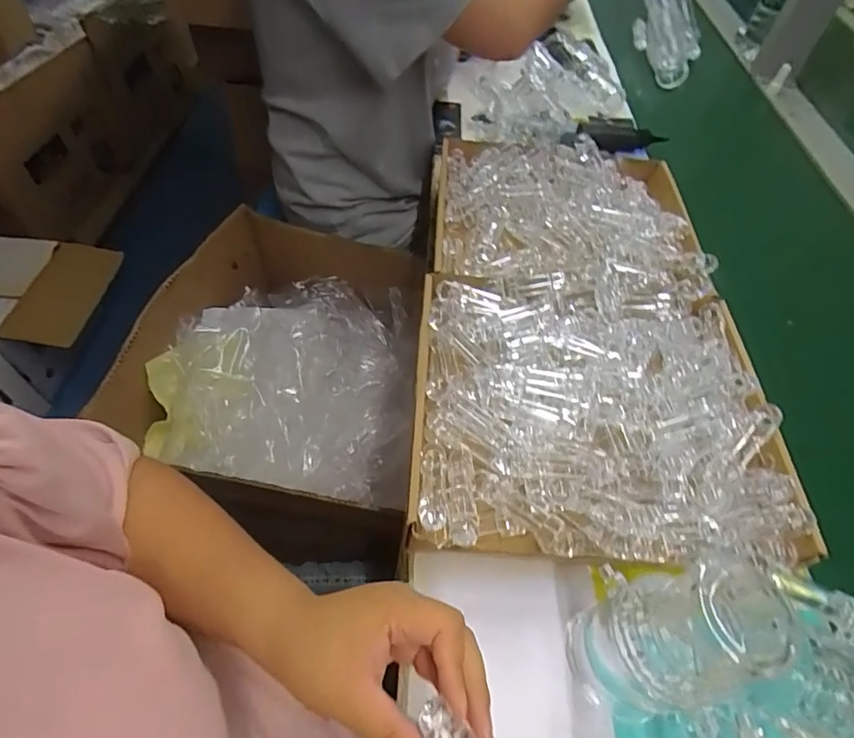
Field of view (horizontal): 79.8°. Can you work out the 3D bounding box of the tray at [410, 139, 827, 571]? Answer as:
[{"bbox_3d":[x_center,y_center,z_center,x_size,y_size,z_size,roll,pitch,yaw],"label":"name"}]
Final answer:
[{"bbox_3d":[0.156,-0.074,0.538,0.301,0.078,0.533,6,54,-1],"label":"tray"}]

